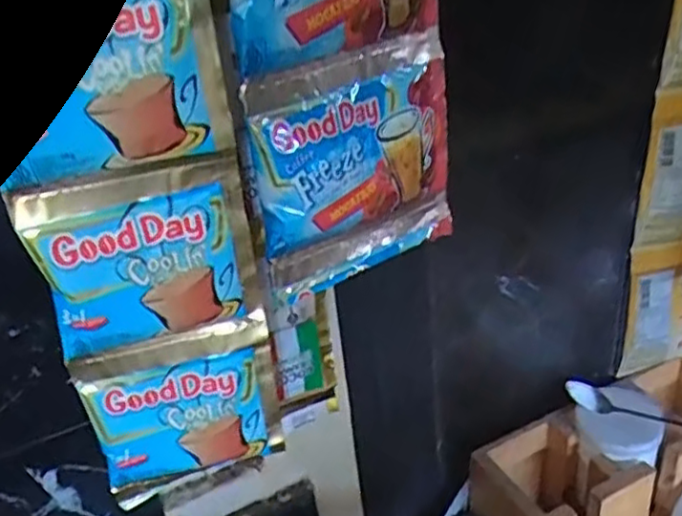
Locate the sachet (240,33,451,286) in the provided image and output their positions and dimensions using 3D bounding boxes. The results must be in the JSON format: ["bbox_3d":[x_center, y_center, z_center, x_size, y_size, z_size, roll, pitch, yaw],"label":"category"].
[{"bbox_3d":[0.009,-0.048,0.333,0.111,0.100,0.017,-26,36,-29],"label":"sachet"}]

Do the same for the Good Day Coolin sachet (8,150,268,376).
[{"bbox_3d":[-0.079,0.006,0.283,0.082,0.086,0.008,-15,32,-14],"label":"Good Day Coolin sachet"}]

